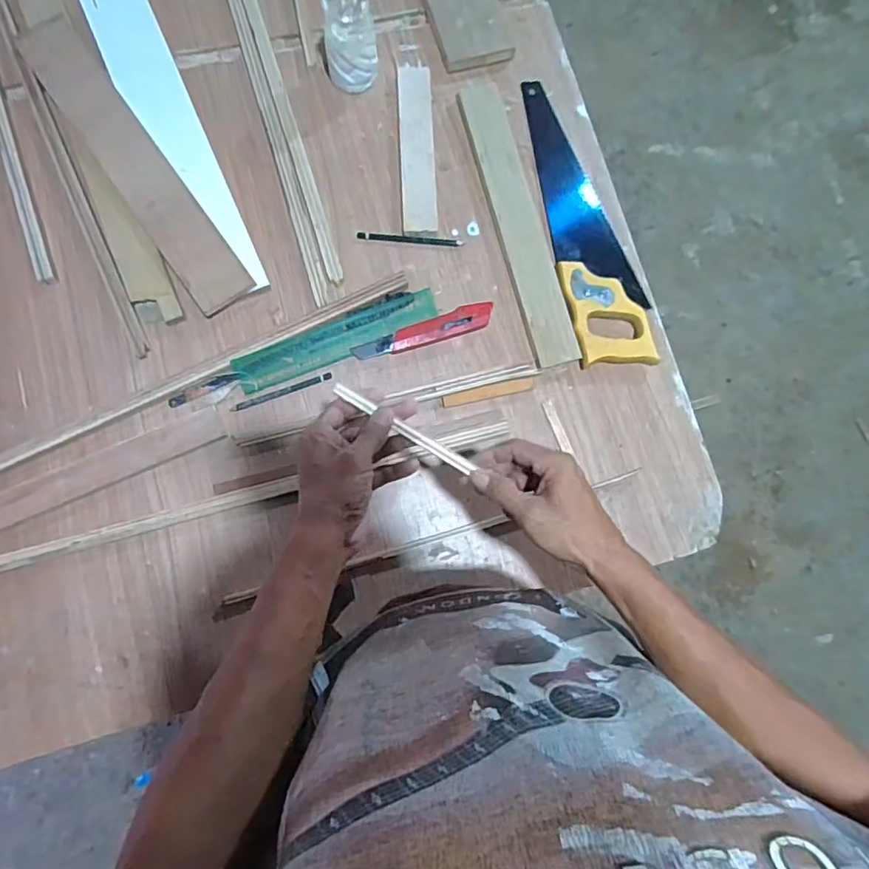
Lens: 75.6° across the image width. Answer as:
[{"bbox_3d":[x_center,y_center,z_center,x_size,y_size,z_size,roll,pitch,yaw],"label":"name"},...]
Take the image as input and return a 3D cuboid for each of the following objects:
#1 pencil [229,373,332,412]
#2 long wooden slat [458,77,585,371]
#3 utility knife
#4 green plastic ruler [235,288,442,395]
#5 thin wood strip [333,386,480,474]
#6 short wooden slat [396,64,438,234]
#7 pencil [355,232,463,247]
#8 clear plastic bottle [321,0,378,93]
[{"bbox_3d":[-0.182,-0.051,0.670,0.121,0.009,0.010,-21,84,-6],"label":"pencil"},{"bbox_3d":[0.105,-0.275,0.717,0.060,0.015,0.390,-14,83,-6],"label":"long wooden slat"},{"bbox_3d":[-0.012,-0.126,0.684,0.178,0.020,0.035,-18,84,-6],"label":"utility knife"},{"bbox_3d":[-0.116,-0.115,0.682,0.250,0.004,0.044,-23,103,-9],"label":"green plastic ruler"},{"bbox_3d":[-0.025,-0.004,0.481,0.138,0.009,0.009,32,81,-4],"label":"thin wood strip"},{"bbox_3d":[-0.022,-0.368,0.723,0.045,0.008,0.226,-2,82,-4],"label":"short wooden slat"},{"bbox_3d":[-0.030,-0.249,0.718,0.133,0.005,0.011,3,82,-3],"label":"pencil"},{"bbox_3d":[-0.104,-0.490,0.696,0.065,0.094,0.065,-7,83,-5],"label":"clear plastic bottle"}]

